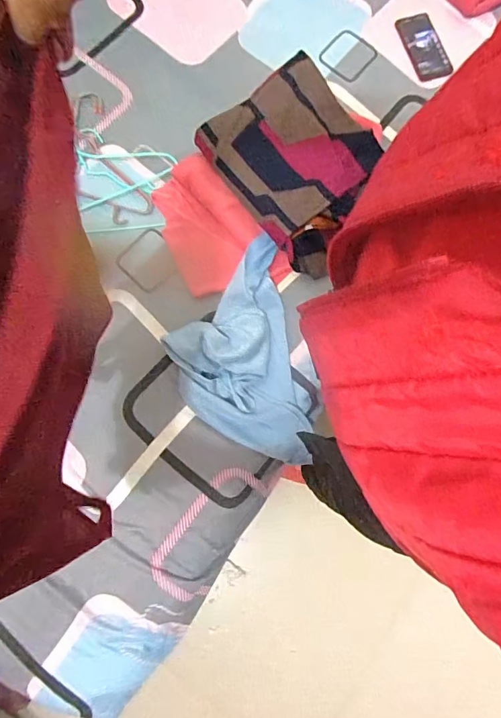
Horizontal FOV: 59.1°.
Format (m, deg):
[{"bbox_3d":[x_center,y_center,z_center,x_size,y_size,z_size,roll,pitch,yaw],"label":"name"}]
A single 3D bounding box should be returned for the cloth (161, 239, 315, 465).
[{"bbox_3d":[-0.024,0.004,0.787,0.220,0.085,0.393,-15,78,-4],"label":"cloth"}]

